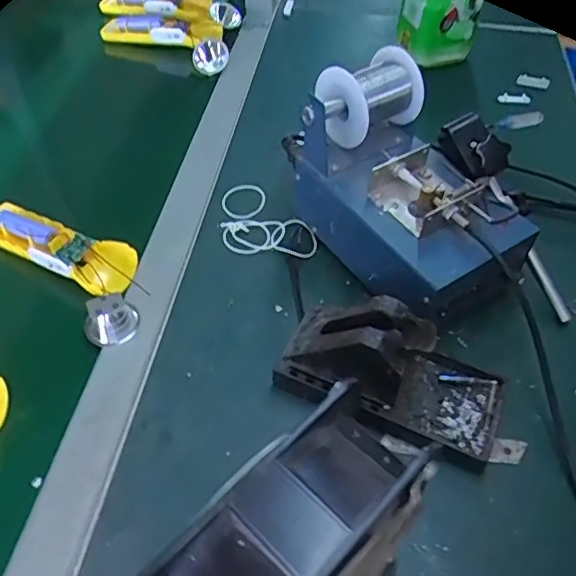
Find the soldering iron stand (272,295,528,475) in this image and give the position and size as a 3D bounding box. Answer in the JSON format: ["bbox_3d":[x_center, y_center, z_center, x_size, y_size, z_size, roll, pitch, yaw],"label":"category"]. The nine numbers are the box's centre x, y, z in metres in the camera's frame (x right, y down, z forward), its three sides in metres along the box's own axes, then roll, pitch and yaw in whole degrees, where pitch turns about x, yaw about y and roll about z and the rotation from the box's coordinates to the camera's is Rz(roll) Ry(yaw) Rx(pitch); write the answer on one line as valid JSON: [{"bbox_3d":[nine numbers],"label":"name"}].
[{"bbox_3d":[0.084,0.056,0.403,0.173,0.072,0.084,23,54,17],"label":"soldering iron stand"}]

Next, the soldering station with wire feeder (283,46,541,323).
[{"bbox_3d":[0.102,-0.081,0.476,0.129,0.127,0.222,-26,56,-21],"label":"soldering station with wire feeder"}]

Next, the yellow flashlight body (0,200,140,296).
[{"bbox_3d":[-0.202,-0.039,0.504,0.168,0.025,0.049,24,54,18],"label":"yellow flashlight body"}]

